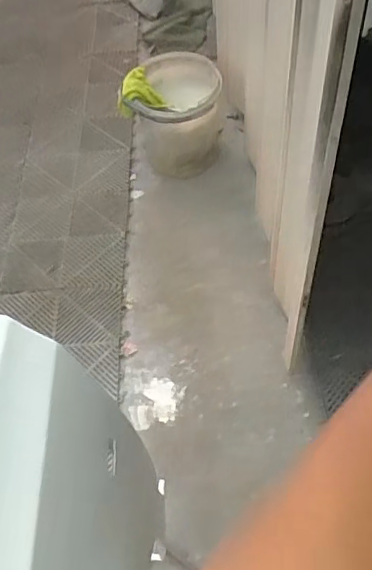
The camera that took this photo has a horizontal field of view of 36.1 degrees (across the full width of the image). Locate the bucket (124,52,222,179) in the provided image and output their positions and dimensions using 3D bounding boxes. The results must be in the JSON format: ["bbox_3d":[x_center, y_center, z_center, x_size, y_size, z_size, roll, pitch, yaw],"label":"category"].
[{"bbox_3d":[-0.027,-0.554,1.903,0.272,0.290,0.318,1,57,6],"label":"bucket"}]

